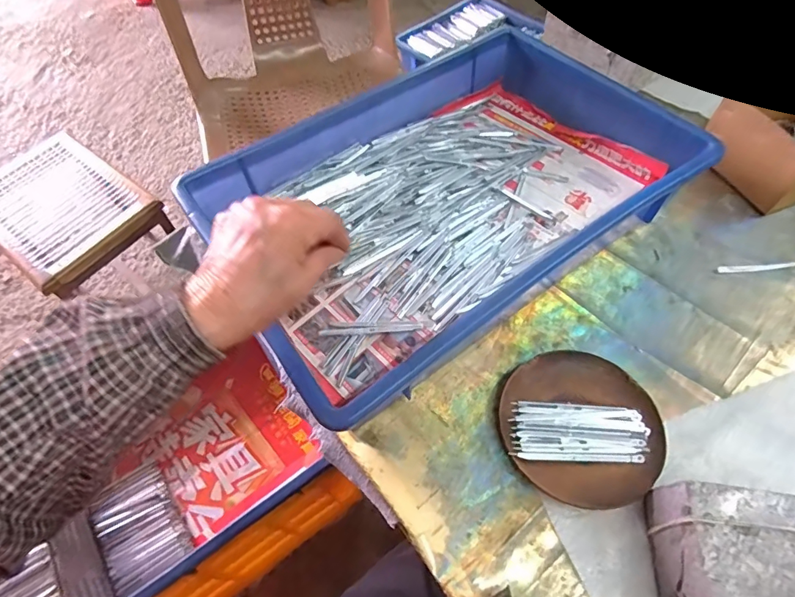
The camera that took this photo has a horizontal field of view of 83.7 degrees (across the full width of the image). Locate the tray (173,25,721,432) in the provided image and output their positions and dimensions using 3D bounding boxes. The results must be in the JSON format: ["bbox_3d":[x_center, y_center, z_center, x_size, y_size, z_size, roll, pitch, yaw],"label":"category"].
[{"bbox_3d":[0.055,-0.104,0.434,0.439,0.074,0.281,-32,62,-16],"label":"tray"}]

